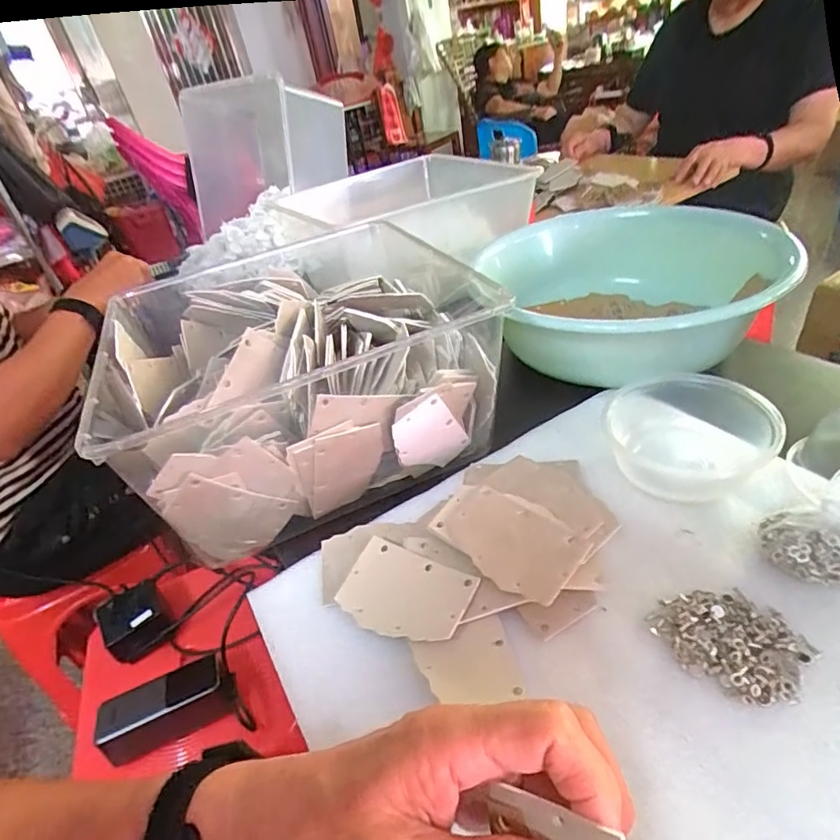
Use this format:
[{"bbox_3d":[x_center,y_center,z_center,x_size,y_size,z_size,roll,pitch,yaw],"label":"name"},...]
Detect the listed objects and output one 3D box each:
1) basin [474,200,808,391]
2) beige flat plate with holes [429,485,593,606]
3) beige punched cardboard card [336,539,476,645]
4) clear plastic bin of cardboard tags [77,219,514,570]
[{"bbox_3d":[0.209,-0.138,0.534,0.262,0.097,0.317,-10,36,3],"label":"basin"},{"bbox_3d":[0.055,0.074,0.339,0.096,0.006,0.057,27,58,39],"label":"beige flat plate with holes"},{"bbox_3d":[-0.010,0.110,0.334,0.083,0.005,0.054,11,52,34],"label":"beige punched cardboard card"},{"bbox_3d":[-0.096,-0.042,0.488,0.323,0.152,0.289,-22,37,-13],"label":"clear plastic bin of cardboard tags"}]

